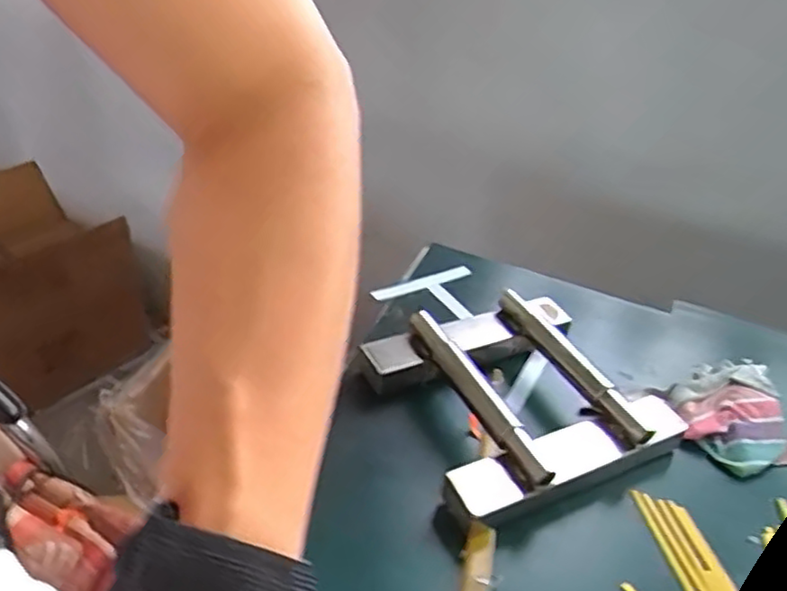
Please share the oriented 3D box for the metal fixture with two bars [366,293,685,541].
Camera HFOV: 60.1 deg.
[{"bbox_3d":[0.095,0.077,0.543,0.200,0.055,0.188,-16,43,-26],"label":"metal fixture with two bars"}]

